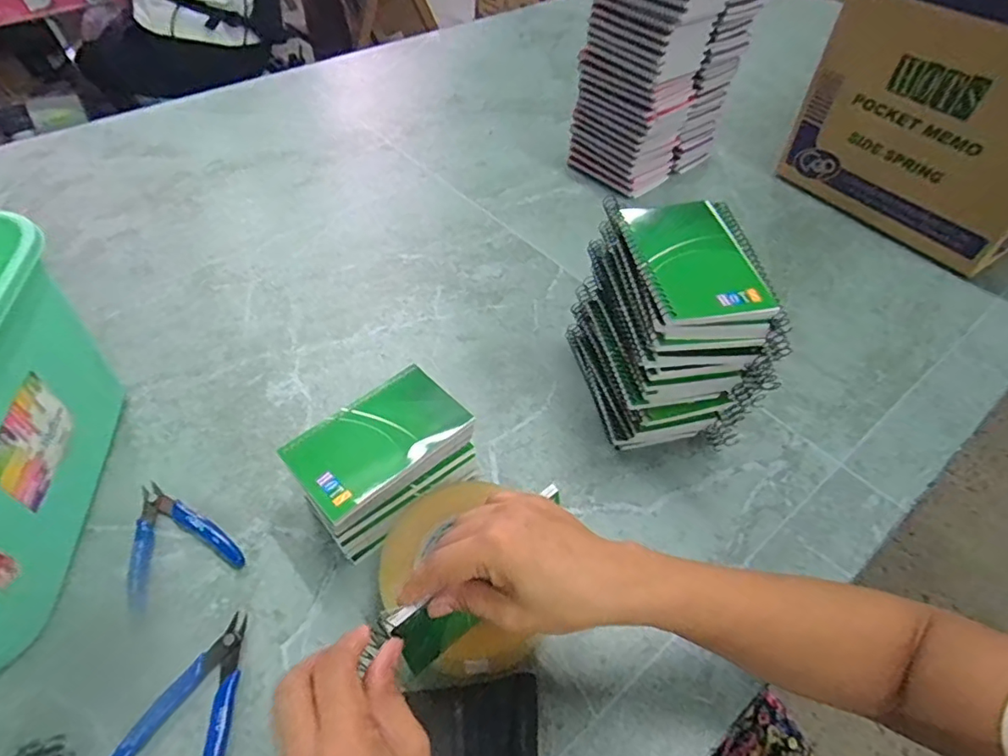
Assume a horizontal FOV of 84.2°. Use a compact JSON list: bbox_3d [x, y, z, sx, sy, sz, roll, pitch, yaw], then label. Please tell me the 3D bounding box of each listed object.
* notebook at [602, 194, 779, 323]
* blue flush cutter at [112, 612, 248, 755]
[{"bbox_3d":[0.138,-0.095,0.426,0.084,0.016,0.140,-8,51,-8],"label":"notebook"},{"bbox_3d":[-0.213,0.229,0.388,0.077,0.011,0.119,13,50,11],"label":"blue flush cutter"}]

